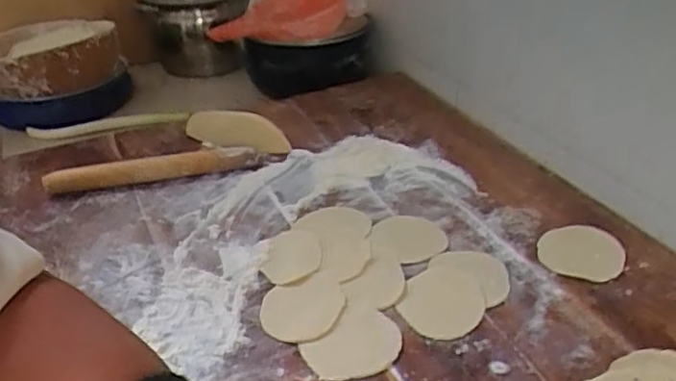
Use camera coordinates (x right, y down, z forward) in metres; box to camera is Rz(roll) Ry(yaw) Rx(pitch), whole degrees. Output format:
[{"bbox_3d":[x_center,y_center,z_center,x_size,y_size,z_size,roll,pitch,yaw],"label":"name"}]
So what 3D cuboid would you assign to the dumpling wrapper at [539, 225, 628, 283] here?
[{"bbox_3d":[0.228,0.057,0.559,0.073,0.006,0.080,10,36,17],"label":"dumpling wrapper"}]

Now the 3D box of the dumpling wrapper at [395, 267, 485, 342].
[{"bbox_3d":[0.090,0.093,0.505,0.066,0.005,0.084,11,36,18],"label":"dumpling wrapper"}]

